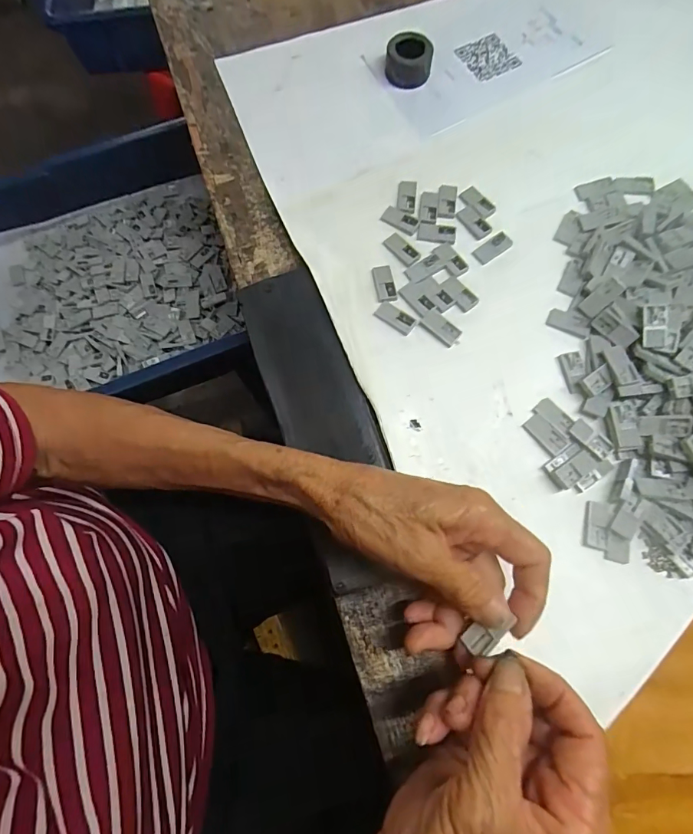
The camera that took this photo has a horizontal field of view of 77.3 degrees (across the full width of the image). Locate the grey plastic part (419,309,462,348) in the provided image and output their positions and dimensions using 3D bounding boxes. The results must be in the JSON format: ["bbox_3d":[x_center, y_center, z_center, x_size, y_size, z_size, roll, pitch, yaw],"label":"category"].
[{"bbox_3d":[0.067,-0.062,0.303,0.029,0.004,0.016,39,78,10],"label":"grey plastic part"}]

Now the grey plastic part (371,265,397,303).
[{"bbox_3d":[0.027,-0.097,0.312,0.014,0.004,0.029,-9,75,-2],"label":"grey plastic part"}]

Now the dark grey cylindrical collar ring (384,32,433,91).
[{"bbox_3d":[0.051,-0.301,0.362,0.036,0.020,0.036,0,75,0],"label":"dark grey cylindrical collar ring"}]

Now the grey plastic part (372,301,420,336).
[{"bbox_3d":[0.035,-0.070,0.304,0.030,0.004,0.014,36,78,9],"label":"grey plastic part"}]

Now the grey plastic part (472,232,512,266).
[{"bbox_3d":[0.110,-0.127,0.325,0.031,0.004,0.013,-36,77,-9],"label":"grey plastic part"}]

